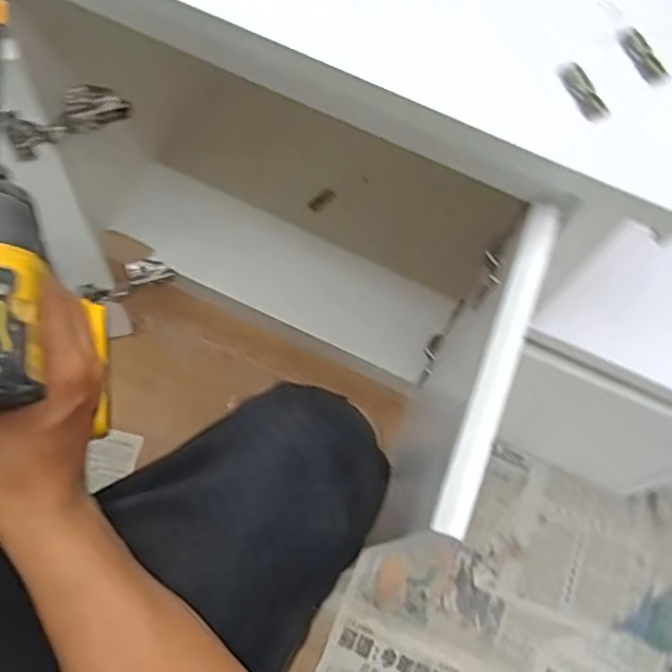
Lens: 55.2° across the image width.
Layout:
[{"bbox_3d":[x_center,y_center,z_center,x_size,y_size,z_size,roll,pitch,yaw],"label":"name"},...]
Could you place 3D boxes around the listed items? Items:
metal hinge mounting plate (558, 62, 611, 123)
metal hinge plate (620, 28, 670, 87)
[{"bbox_3d":[0.172,-0.169,0.443,0.018,0.009,0.047,-21,72,-12],"label":"metal hinge mounting plate"},{"bbox_3d":[0.220,-0.199,0.458,0.018,0.006,0.048,-24,73,-13],"label":"metal hinge plate"}]

